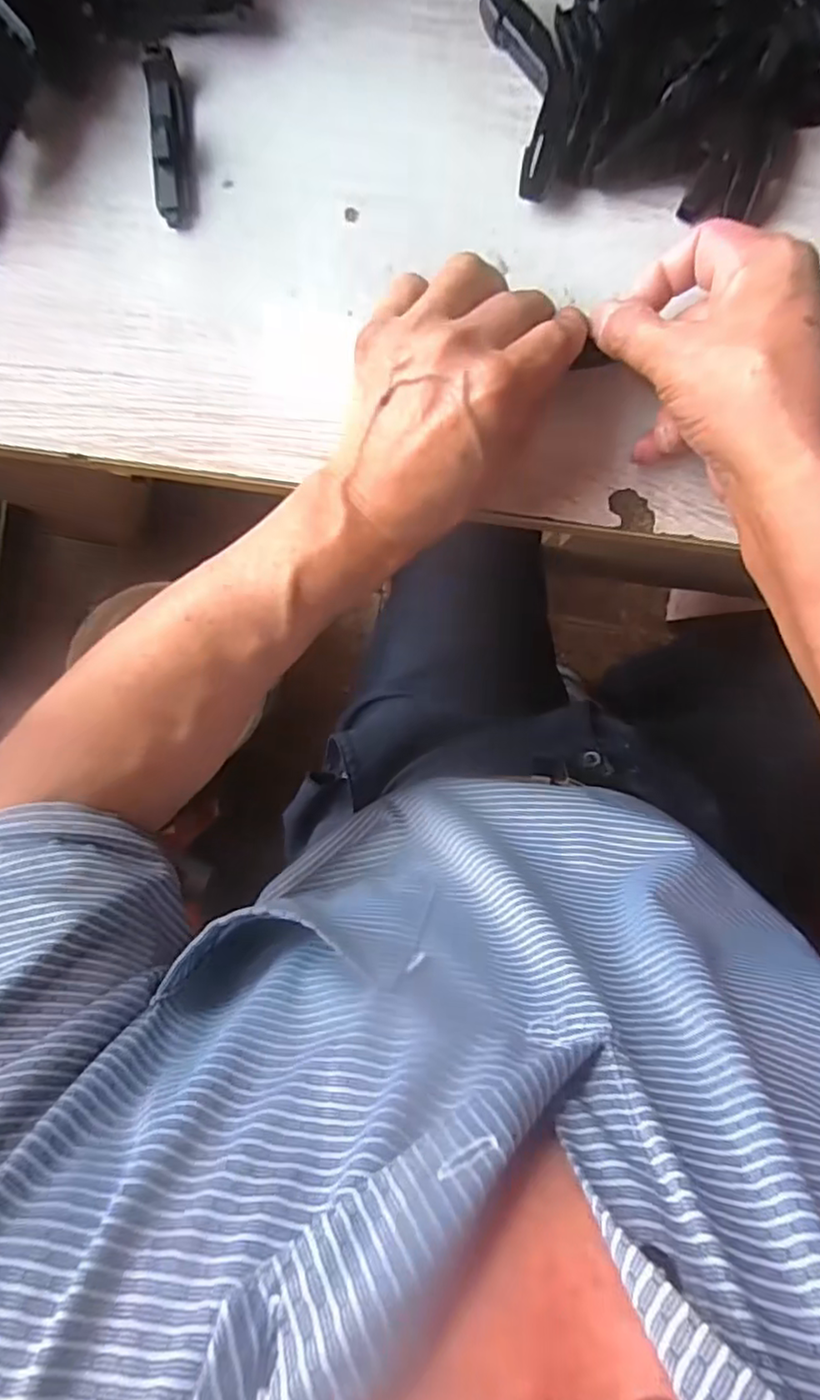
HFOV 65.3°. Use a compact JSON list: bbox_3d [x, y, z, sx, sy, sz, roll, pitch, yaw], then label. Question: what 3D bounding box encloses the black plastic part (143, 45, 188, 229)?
[{"bbox_3d":[-0.121,-0.277,0.317,0.016,0.015,0.072,0,95,2],"label":"black plastic part"}]

